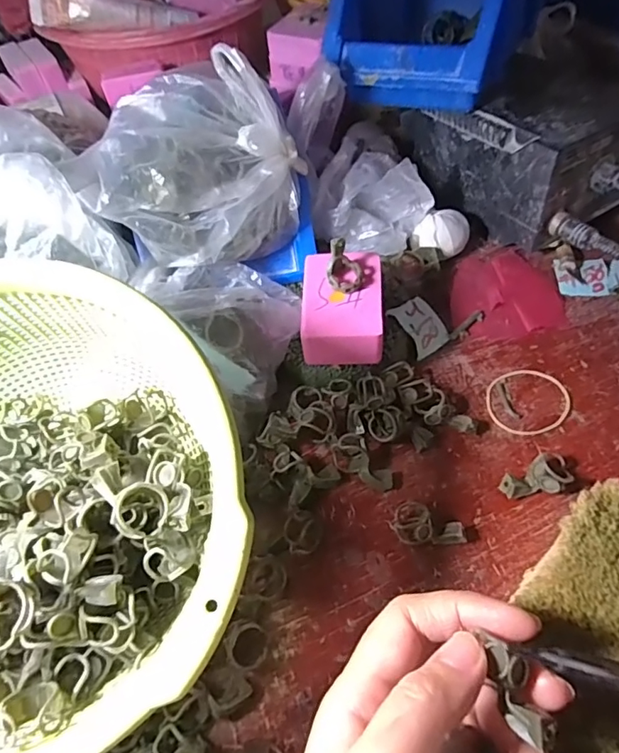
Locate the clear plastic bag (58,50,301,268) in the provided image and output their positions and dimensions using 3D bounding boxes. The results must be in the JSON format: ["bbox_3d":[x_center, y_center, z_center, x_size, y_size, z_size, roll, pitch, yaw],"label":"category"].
[{"bbox_3d":[-0.069,-0.124,0.317,0.136,0.081,0.085,-23,56,-11],"label":"clear plastic bag"}]

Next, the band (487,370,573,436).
[{"bbox_3d":[0.138,0.014,0.320,0.052,0.004,0.046,-12,55,-3],"label":"band"}]

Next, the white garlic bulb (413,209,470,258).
[{"bbox_3d":[0.102,-0.107,0.388,0.034,0.028,0.032,-34,59,-18],"label":"white garlic bulb"}]

